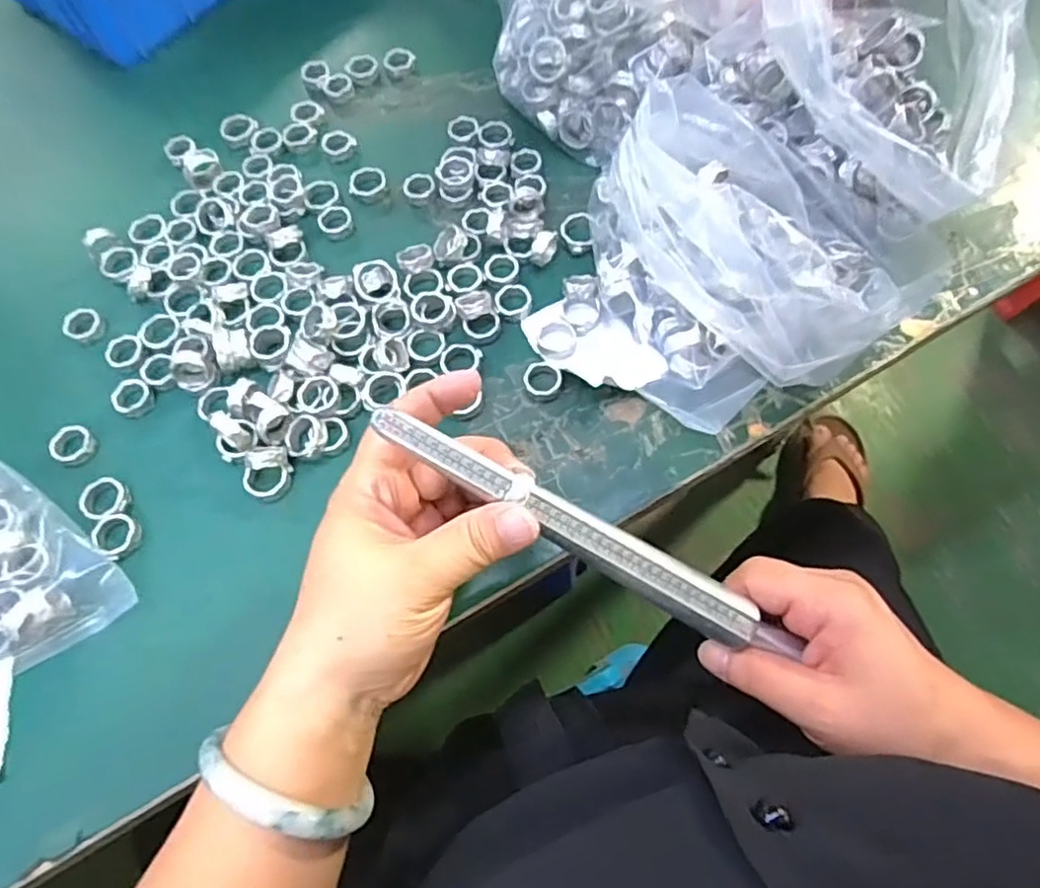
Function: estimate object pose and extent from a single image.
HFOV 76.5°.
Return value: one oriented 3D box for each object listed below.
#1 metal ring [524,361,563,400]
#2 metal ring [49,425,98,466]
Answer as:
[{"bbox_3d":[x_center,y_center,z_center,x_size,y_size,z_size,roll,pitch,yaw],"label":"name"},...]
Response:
[{"bbox_3d":[0.013,-0.035,0.355,0.020,0.009,0.021,-1,66,2],"label":"metal ring"},{"bbox_3d":[-0.241,0.001,0.356,0.022,0.007,0.021,-1,66,2],"label":"metal ring"}]

